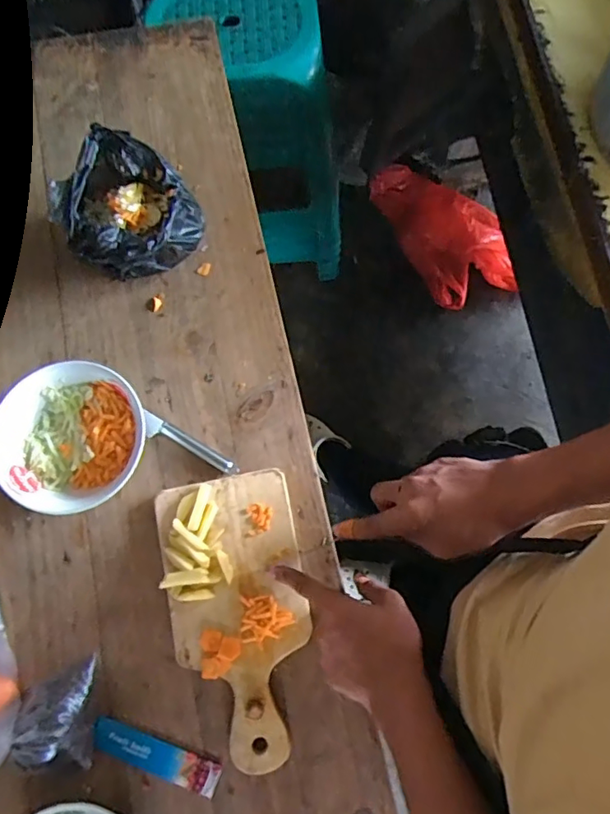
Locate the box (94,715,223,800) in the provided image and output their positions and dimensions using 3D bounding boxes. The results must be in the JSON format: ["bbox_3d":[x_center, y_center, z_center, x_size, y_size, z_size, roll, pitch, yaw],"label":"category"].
[{"bbox_3d":[-0.147,0.346,0.531,0.131,0.008,0.030,20,76,4],"label":"box"}]

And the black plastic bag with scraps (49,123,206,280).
[{"bbox_3d":[-0.207,-0.227,0.633,0.152,0.093,0.148,-32,78,-9],"label":"black plastic bag with scraps"}]

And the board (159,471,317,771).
[{"bbox_3d":[-0.066,0.211,0.548,0.137,0.017,0.278,-11,76,-4],"label":"board"}]

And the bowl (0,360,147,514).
[{"bbox_3d":[-0.251,0.036,0.581,0.158,0.062,0.151,0,75,-1],"label":"bowl"}]

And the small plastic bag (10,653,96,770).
[{"bbox_3d":[-0.240,0.301,0.514,0.066,0.054,0.097,-5,75,-2],"label":"small plastic bag"}]

